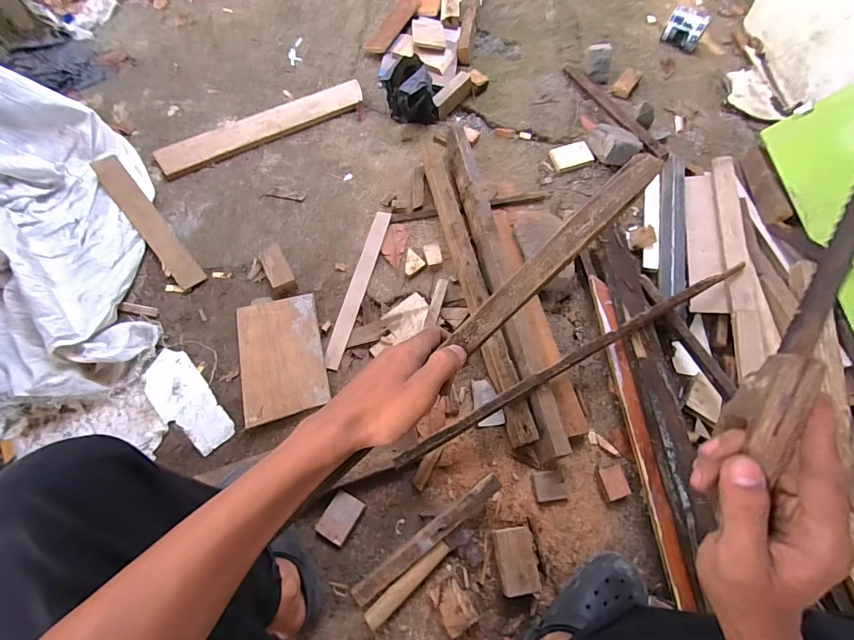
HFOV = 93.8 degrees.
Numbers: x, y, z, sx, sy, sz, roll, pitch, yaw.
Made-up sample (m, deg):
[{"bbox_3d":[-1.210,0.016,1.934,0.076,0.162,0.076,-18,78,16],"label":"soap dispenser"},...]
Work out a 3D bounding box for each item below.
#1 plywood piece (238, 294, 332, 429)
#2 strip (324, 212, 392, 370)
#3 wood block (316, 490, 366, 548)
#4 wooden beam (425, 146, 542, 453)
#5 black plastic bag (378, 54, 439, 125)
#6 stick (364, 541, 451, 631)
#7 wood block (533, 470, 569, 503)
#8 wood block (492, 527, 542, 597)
[{"bbox_3d":[-0.311,0.074,0.857,0.172,0.021,0.263,-12,66,-8],"label":"plywood piece"},{"bbox_3d":[-0.161,-0.085,0.951,0.041,0.017,0.426,13,65,3],"label":"strip"},{"bbox_3d":[-0.157,0.360,0.726,0.058,0.017,0.079,29,67,11],"label":"wood block"},{"bbox_3d":[0.103,-0.110,0.948,0.066,0.069,0.806,-10,66,-8],"label":"wooden beam"},{"bbox_3d":[-0.052,-0.677,1.183,0.135,0.139,0.138,37,68,14],"label":"black plastic bag"},{"bbox_3d":[-0.030,0.446,0.679,0.168,0.029,0.028,-37,72,-18],"label":"stick"},{"bbox_3d":[0.234,0.314,0.757,0.055,0.012,0.053,-3,65,-4],"label":"wood block"},{"bbox_3d":[0.157,0.417,0.695,0.067,0.035,0.100,-7,65,-6],"label":"wood block"}]

